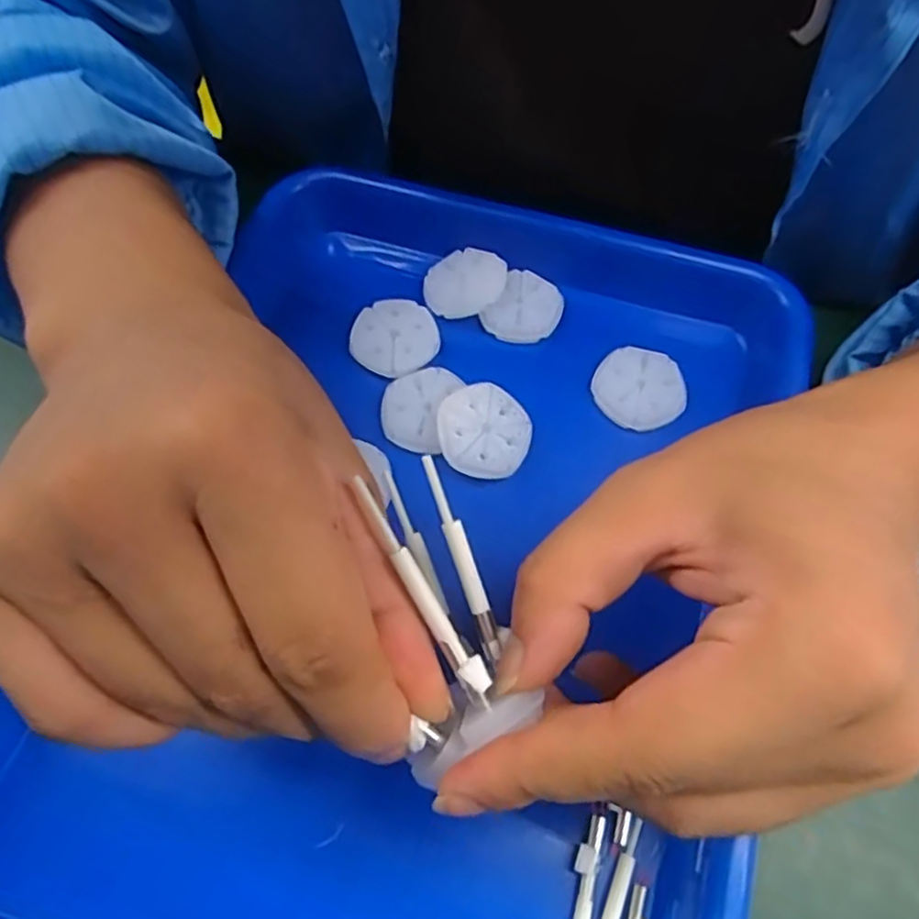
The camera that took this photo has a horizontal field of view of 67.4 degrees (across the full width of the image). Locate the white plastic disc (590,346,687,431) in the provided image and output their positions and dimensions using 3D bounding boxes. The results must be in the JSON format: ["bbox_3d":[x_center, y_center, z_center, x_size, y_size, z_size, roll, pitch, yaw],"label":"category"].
[{"bbox_3d":[0.076,-0.031,0.291,0.035,0.007,0.037,0,62,1],"label":"white plastic disc"}]

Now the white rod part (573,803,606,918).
[{"bbox_3d":[0.035,0.141,0.205,0.006,0.005,0.070,11,63,7],"label":"white rod part"}]

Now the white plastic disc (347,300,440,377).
[{"bbox_3d":[-0.028,-0.054,0.301,0.037,0.004,0.037,0,62,1],"label":"white plastic disc"}]

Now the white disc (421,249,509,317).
[{"bbox_3d":[0.002,-0.080,0.310,0.037,0.004,0.032,-29,69,3],"label":"white disc"}]

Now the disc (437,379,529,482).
[{"bbox_3d":[0.009,-0.012,0.274,0.037,0.004,0.038,3,74,-9],"label":"disc"}]

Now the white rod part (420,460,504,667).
[{"bbox_3d":[0.001,0.025,0.178,0.005,0.004,0.054,-20,93,-9],"label":"white rod part"}]

